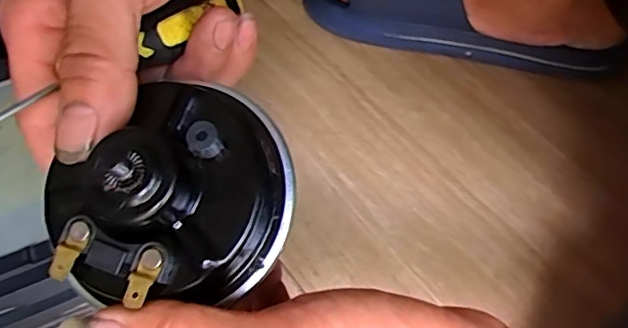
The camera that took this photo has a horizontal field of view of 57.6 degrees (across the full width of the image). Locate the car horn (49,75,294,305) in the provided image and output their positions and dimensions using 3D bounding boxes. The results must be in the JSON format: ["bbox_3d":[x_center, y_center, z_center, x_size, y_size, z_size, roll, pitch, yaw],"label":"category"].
[{"bbox_3d":[-0.051,0.009,0.190,0.078,0.040,0.081,31,70,9],"label":"car horn"}]

